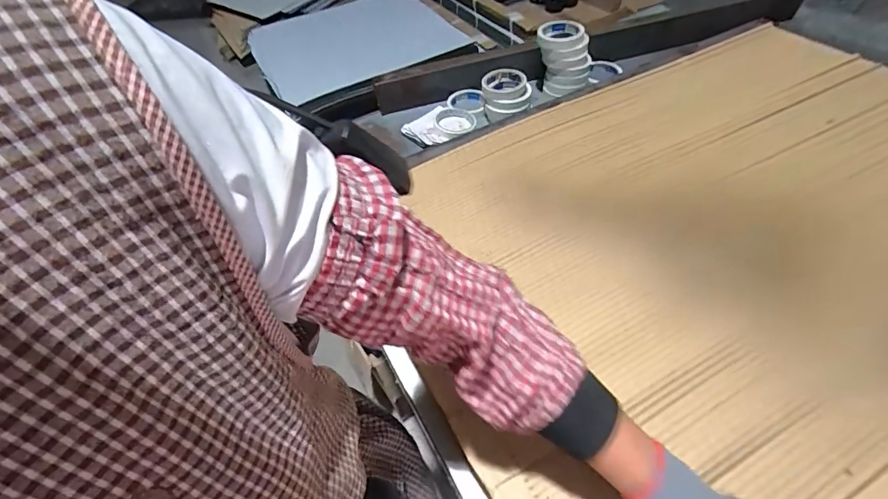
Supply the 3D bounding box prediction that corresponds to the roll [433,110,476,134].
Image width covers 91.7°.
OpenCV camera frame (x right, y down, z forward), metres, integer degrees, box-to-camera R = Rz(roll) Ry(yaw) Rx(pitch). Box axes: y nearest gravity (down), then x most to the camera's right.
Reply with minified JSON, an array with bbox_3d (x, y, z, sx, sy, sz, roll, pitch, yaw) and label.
[{"bbox_3d":[0.025,-0.280,0.951,0.086,0.022,0.085,-3,51,4],"label":"roll"}]

